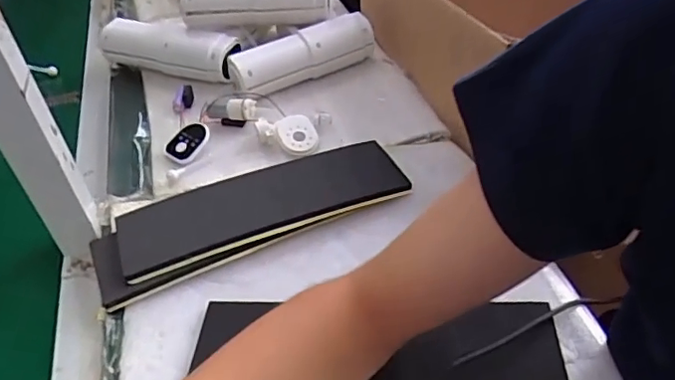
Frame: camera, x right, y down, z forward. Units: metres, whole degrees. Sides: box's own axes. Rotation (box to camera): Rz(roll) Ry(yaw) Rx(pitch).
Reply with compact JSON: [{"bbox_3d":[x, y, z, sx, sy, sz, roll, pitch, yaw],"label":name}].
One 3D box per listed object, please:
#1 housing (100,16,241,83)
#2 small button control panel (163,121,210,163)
[{"bbox_3d":[-0.253,-0.207,0.843,0.225,0.069,0.056,10,43,17],"label":"housing"},{"bbox_3d":[-0.185,-0.061,0.698,0.046,0.017,0.075,14,45,20],"label":"small button control panel"}]

